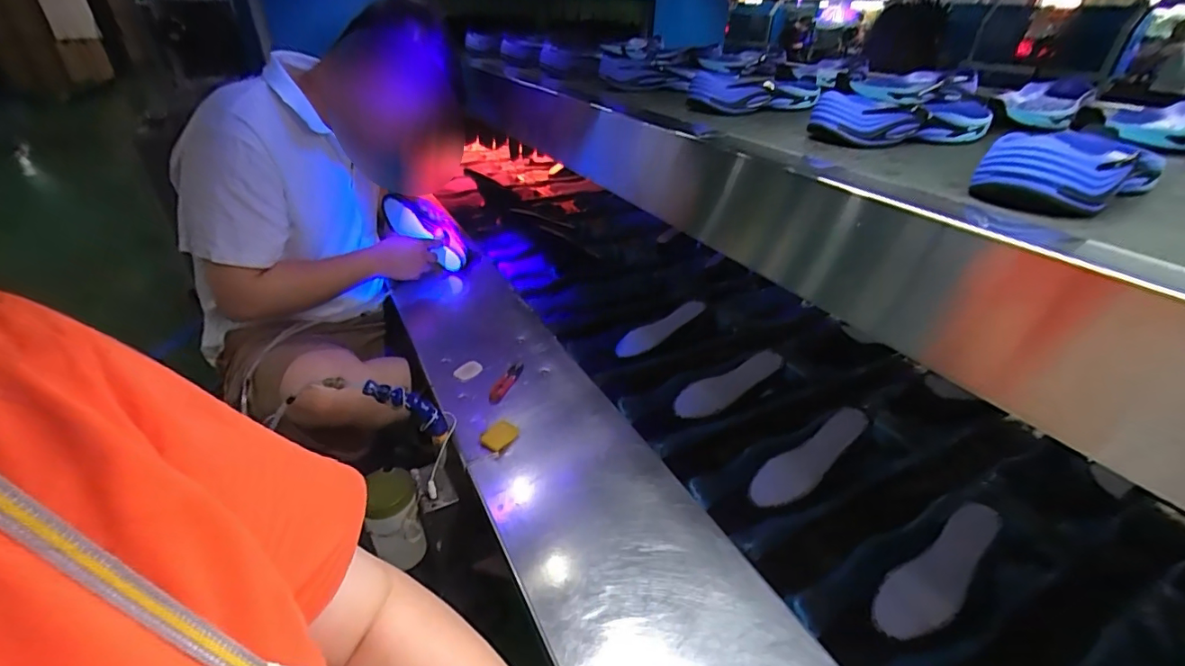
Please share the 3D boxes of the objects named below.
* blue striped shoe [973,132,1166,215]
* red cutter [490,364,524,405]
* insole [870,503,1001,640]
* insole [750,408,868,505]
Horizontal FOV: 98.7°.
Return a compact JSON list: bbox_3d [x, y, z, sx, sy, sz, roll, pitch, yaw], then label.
[{"bbox_3d":[0.338,-0.116,0.357,0.134,0.048,0.065,-15,39,-29],"label":"blue striped shoe"},{"bbox_3d":[-0.139,0.080,0.824,0.024,0.005,0.110,15,34,12],"label":"red cutter"},{"bbox_3d":[0.398,0.271,0.580,0.193,0.010,0.061,-38,46,-15],"label":"insole"},{"bbox_3d":[0.302,0.174,0.709,0.194,0.016,0.057,-38,42,-4],"label":"insole"}]

